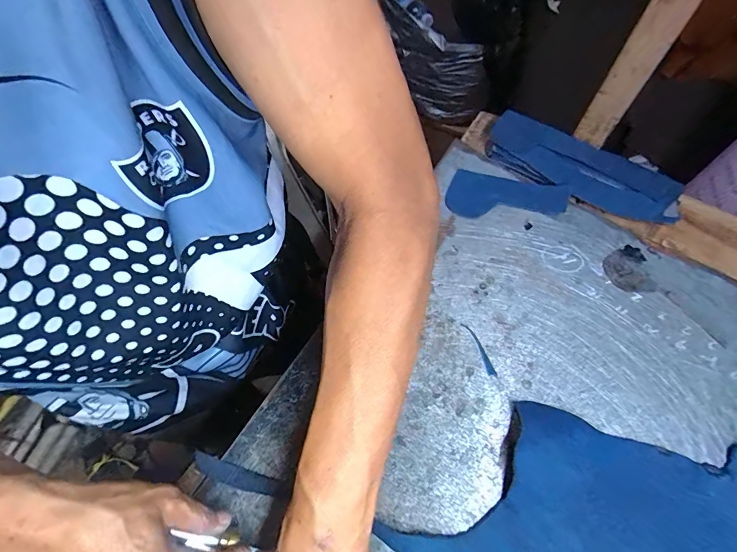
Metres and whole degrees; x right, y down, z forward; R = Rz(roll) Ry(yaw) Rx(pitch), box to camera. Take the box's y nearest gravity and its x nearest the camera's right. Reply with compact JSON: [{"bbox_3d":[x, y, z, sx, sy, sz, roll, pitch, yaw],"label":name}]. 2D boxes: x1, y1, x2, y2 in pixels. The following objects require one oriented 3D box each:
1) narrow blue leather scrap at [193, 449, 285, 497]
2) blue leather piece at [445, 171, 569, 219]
[{"bbox_3d":[-0.125,0.190,0.363,0.089,0.004,0.017,20,67,2],"label":"narrow blue leather scrap"},{"bbox_3d":[0.167,-0.097,0.474,0.139,0.009,0.051,13,84,17],"label":"blue leather piece"}]

